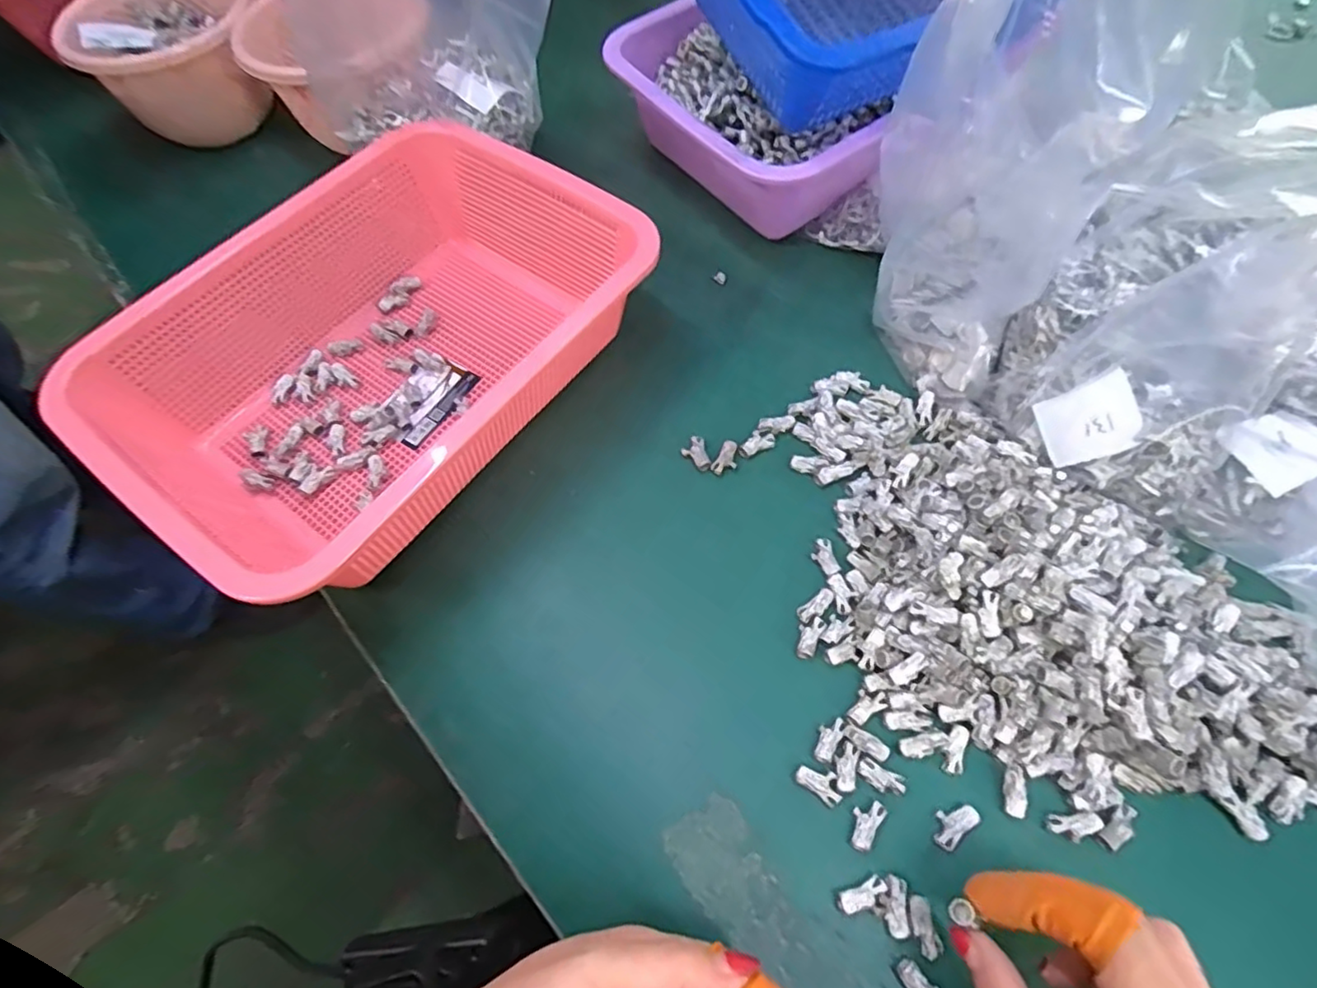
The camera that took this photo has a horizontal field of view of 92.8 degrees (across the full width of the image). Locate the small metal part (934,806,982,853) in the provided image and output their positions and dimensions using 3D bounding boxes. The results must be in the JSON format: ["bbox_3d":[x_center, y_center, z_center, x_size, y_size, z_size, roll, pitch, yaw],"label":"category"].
[{"bbox_3d":[0.137,0.153,0.291,0.023,0.004,0.014,-38,67,-16],"label":"small metal part"}]

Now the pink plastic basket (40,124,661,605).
[{"bbox_3d":[-0.156,-0.088,0.384,0.206,0.092,0.283,33,68,18],"label":"pink plastic basket"}]

